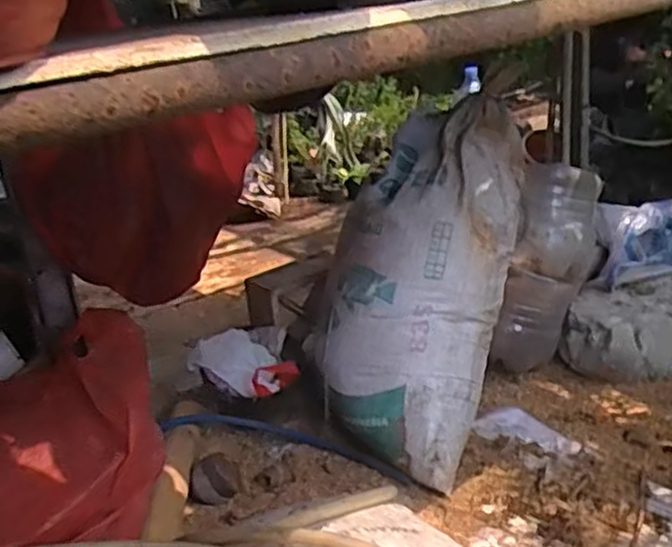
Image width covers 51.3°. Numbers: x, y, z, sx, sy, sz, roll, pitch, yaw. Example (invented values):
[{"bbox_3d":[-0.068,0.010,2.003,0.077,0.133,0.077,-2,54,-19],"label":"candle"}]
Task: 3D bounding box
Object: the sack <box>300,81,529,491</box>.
[{"bbox_3d":[0.150,0.013,1.431,0.362,0.728,0.231,12,-3,35],"label":"sack"}]

